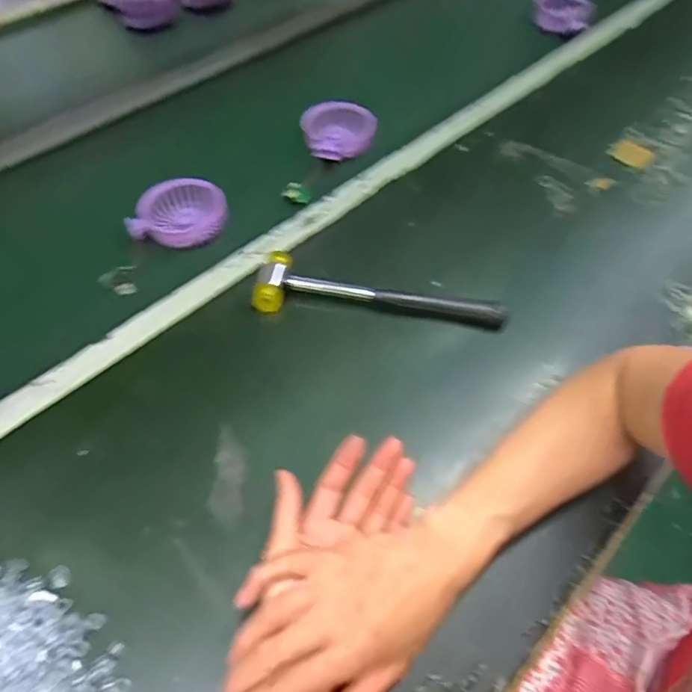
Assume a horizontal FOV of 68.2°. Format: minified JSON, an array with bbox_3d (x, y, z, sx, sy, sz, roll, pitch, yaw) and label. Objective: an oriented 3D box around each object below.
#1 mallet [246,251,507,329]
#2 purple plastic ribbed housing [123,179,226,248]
[{"bbox_3d":[0.034,-0.048,0.503,0.242,0.034,0.054,6,56,3],"label":"mallet"},{"bbox_3d":[-0.192,-0.153,0.591,0.105,0.020,0.081,5,75,-1],"label":"purple plastic ribbed housing"}]

